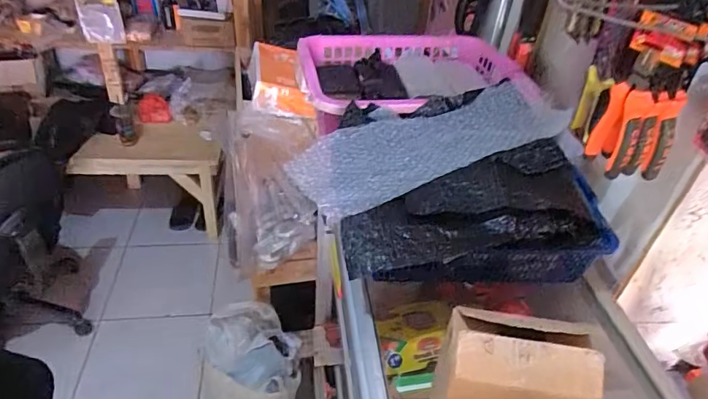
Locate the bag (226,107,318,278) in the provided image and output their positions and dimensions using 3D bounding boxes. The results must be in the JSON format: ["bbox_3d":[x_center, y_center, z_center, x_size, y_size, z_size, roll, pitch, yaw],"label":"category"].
[{"bbox_3d":[-0.203,-0.009,1.149,0.211,0.397,0.103,0,37,-7],"label":"bag"}]

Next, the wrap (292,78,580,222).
[{"bbox_3d":[0.113,-0.084,0.694,0.419,0.047,0.150,-17,42,-27],"label":"wrap"}]

